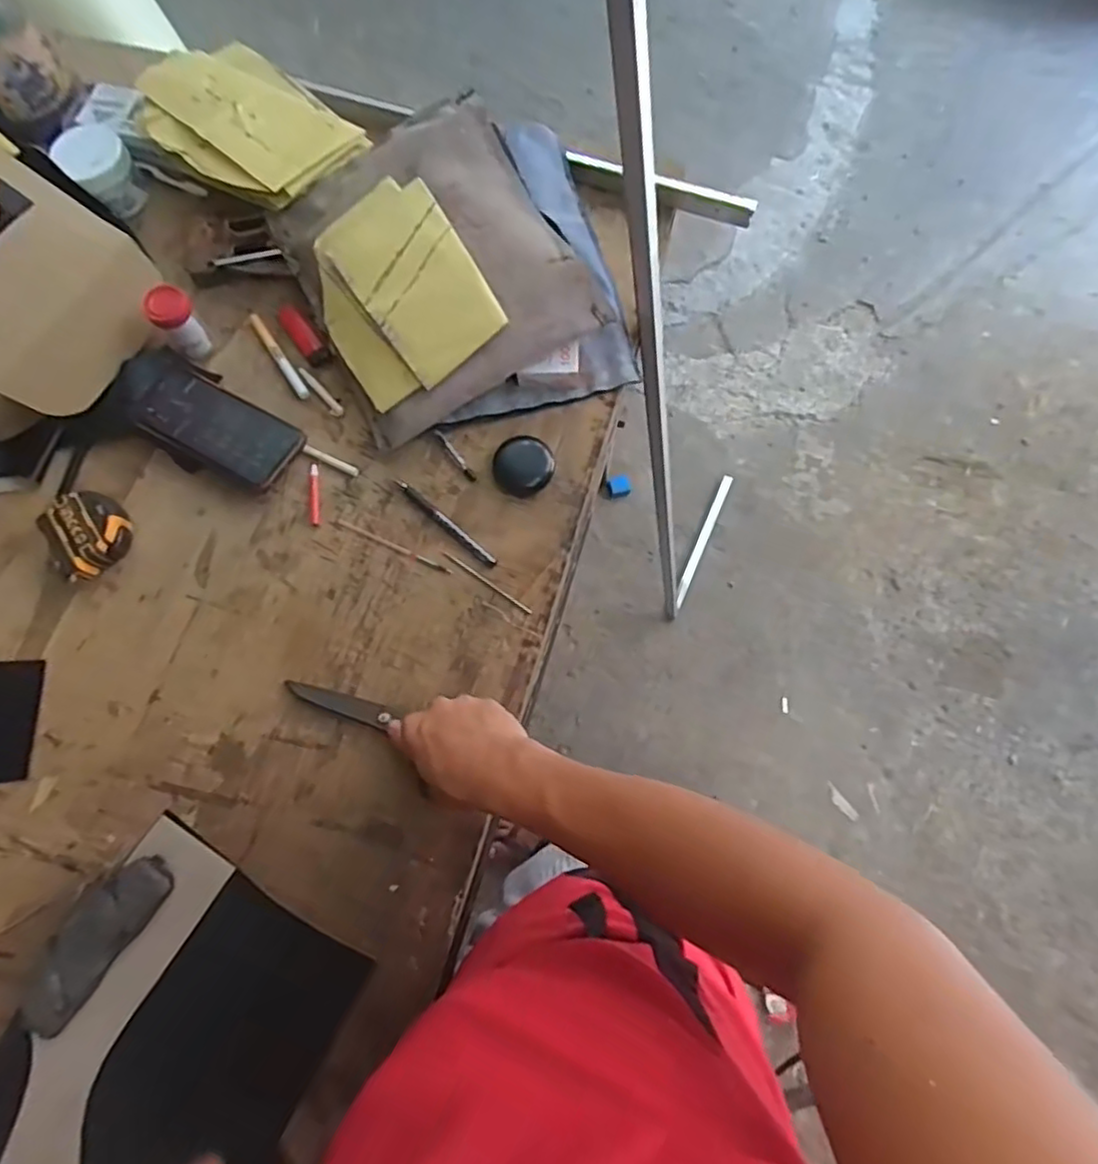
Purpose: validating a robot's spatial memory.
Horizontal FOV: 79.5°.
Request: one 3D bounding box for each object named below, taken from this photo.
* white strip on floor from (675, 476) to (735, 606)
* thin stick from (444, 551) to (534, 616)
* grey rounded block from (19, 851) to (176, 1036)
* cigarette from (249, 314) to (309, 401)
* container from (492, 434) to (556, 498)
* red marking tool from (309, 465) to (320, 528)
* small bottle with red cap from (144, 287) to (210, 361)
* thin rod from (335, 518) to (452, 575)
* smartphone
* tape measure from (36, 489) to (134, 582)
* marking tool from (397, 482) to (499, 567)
[{"bbox_3d":[0.370,-0.102,1.583,0.025,0.015,0.358,23,74,8],"label":"white strip on floor"},{"bbox_3d":[-0.061,0.000,0.641,0.106,0.004,0.004,34,76,10],"label":"thin stick"},{"bbox_3d":[-0.385,0.302,0.556,0.056,0.016,0.151,34,76,9],"label":"grey rounded block"},{"bbox_3d":[-0.294,-0.247,0.713,0.014,0.008,0.129,-33,75,-9],"label":"cigarette"},{"bbox_3d":[-0.027,-0.121,0.671,0.061,0.013,0.068,-22,75,-7],"label":"container"},{"bbox_3d":[-0.237,-0.088,0.670,0.009,0.004,0.067,-8,73,-2],"label":"red marking tool"},{"bbox_3d":[-0.387,-0.273,0.695,0.041,0.077,0.040,0,73,-1],"label":"small bottle with red cap"},{"bbox_3d":[-0.155,-0.036,0.656,0.128,0.004,0.007,25,74,7],"label":"thin rod"},{"bbox_3d":[-0.336,-0.160,0.682,0.160,0.016,0.076,28,70,1],"label":"smartphone"},{"bbox_3d":[-0.457,-0.049,0.651,0.080,0.044,0.078,40,77,11],"label":"tape measure"},{"bbox_3d":[-0.103,-0.059,0.658,0.133,0.005,0.011,41,77,11],"label":"marking tool"}]

